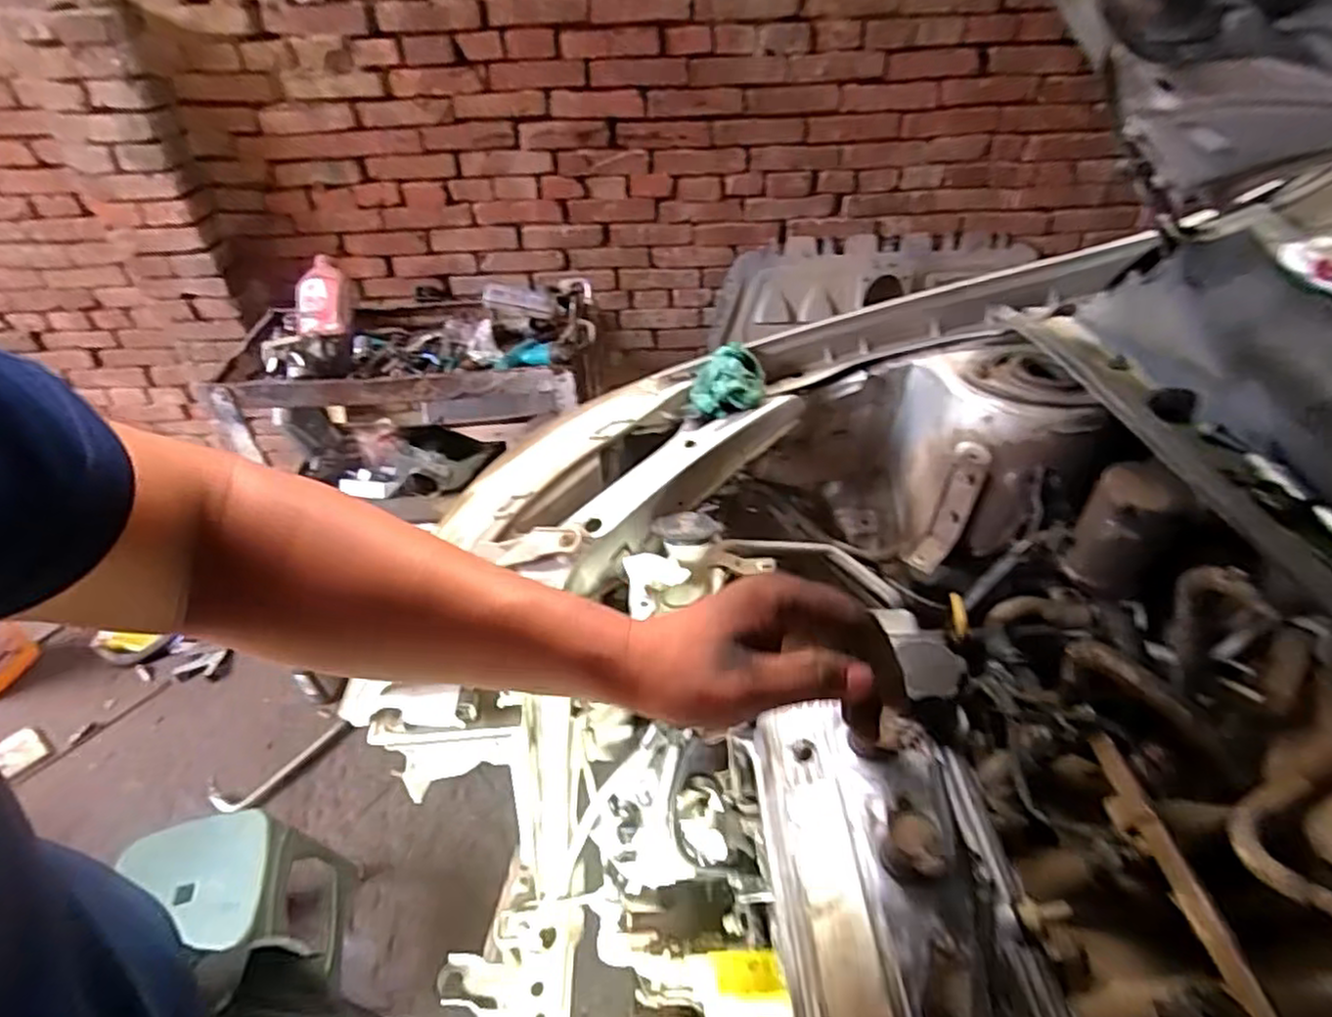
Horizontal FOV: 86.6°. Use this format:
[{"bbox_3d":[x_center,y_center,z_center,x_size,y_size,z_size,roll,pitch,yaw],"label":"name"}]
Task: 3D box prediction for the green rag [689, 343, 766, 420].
[{"bbox_3d":[0.066,-0.137,0.758,0.080,0.048,0.068,-7,40,-5],"label":"green rag"}]

